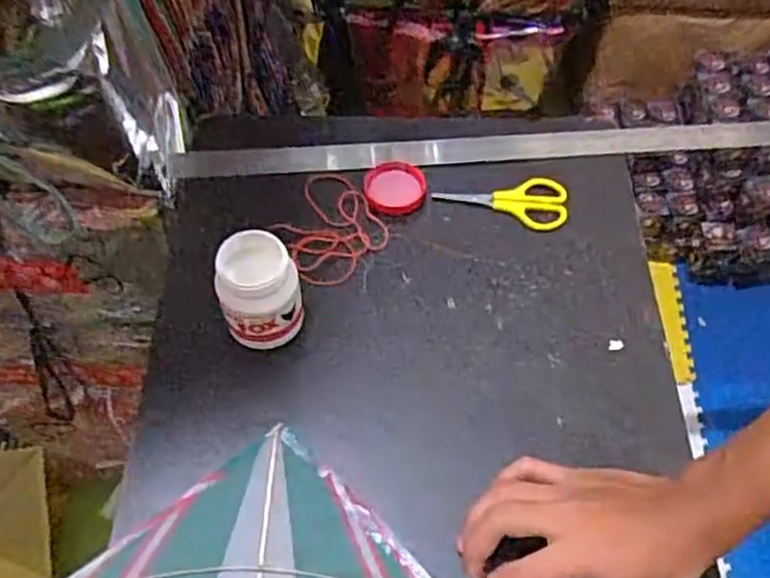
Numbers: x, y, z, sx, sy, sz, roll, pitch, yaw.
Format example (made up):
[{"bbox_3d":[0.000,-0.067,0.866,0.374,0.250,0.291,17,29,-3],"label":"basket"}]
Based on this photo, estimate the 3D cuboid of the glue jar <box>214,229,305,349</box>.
[{"bbox_3d":[-0.091,0.001,0.535,0.056,0.086,0.053,0,57,1],"label":"glue jar"}]

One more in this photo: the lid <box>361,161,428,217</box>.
[{"bbox_3d":[0.009,-0.090,0.639,0.053,0.007,0.058,0,57,1],"label":"lid"}]

